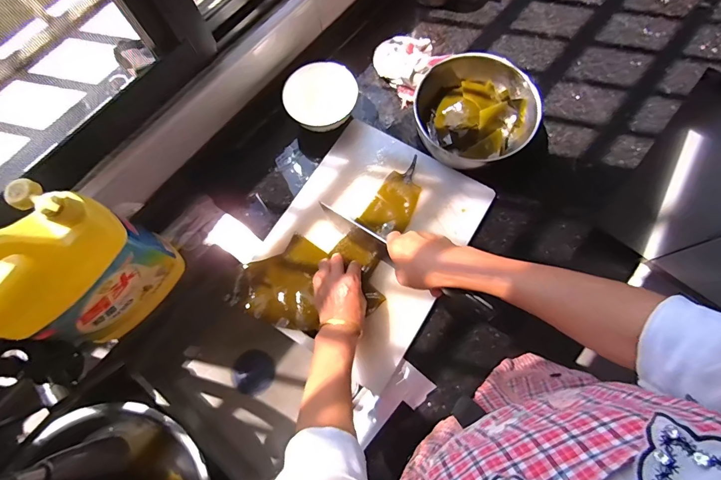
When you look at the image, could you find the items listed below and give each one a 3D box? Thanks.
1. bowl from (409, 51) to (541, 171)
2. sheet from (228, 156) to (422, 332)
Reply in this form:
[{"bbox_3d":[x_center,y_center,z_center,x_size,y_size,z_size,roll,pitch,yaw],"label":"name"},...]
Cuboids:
[{"bbox_3d":[0.190,-0.230,0.672,0.198,0.081,0.218,-17,74,-3],"label":"bowl"},{"bbox_3d":[-0.022,0.034,0.621,0.356,0.022,0.166,-34,76,-6],"label":"sheet"}]

